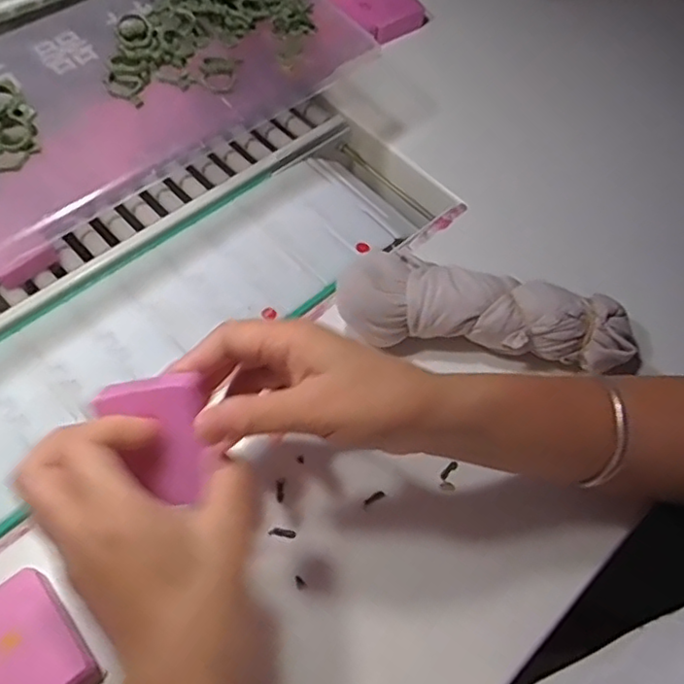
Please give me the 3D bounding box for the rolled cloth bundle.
[{"bbox_3d":[0.104,-0.020,0.448,0.214,0.048,0.055,8,60,0],"label":"rolled cloth bundle"}]

